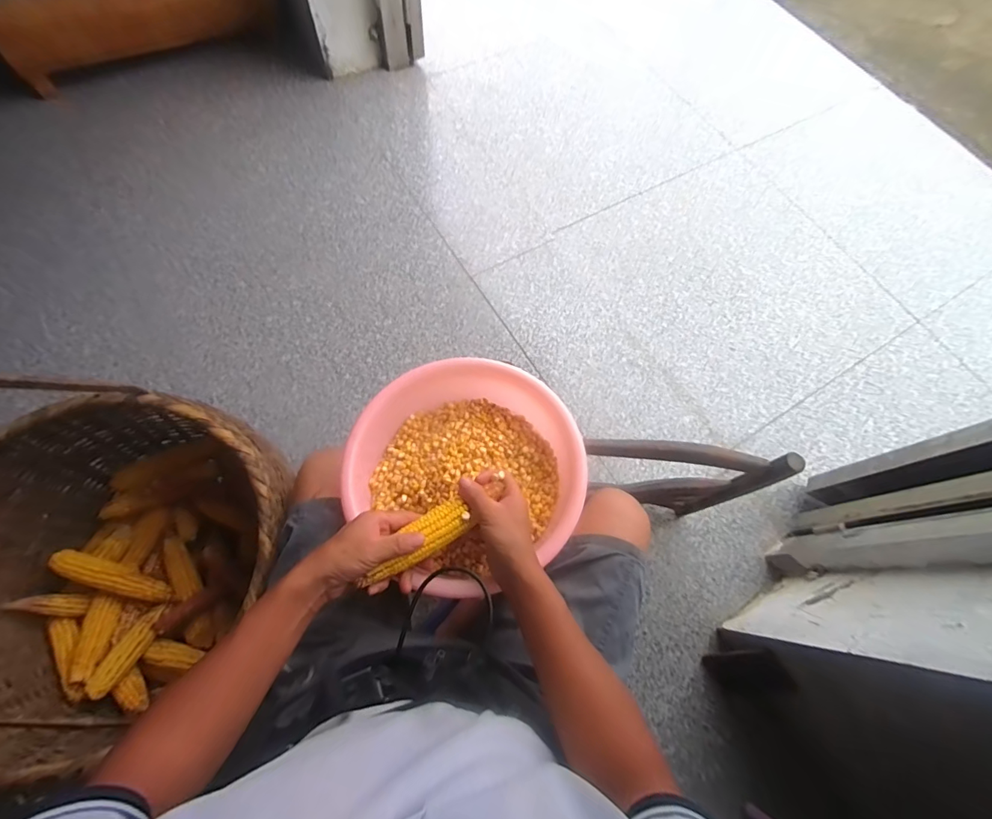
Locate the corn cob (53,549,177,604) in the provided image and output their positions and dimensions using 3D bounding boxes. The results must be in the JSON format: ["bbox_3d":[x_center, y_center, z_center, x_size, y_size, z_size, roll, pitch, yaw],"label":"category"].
[{"bbox_3d":[-0.651,0.289,0.761,0.180,0.050,0.037,31,69,-19],"label":"corn cob"}]

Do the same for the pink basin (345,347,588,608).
[{"bbox_3d":[-0.032,0.068,0.624,0.314,0.096,0.318,34,72,10],"label":"pink basin"}]

